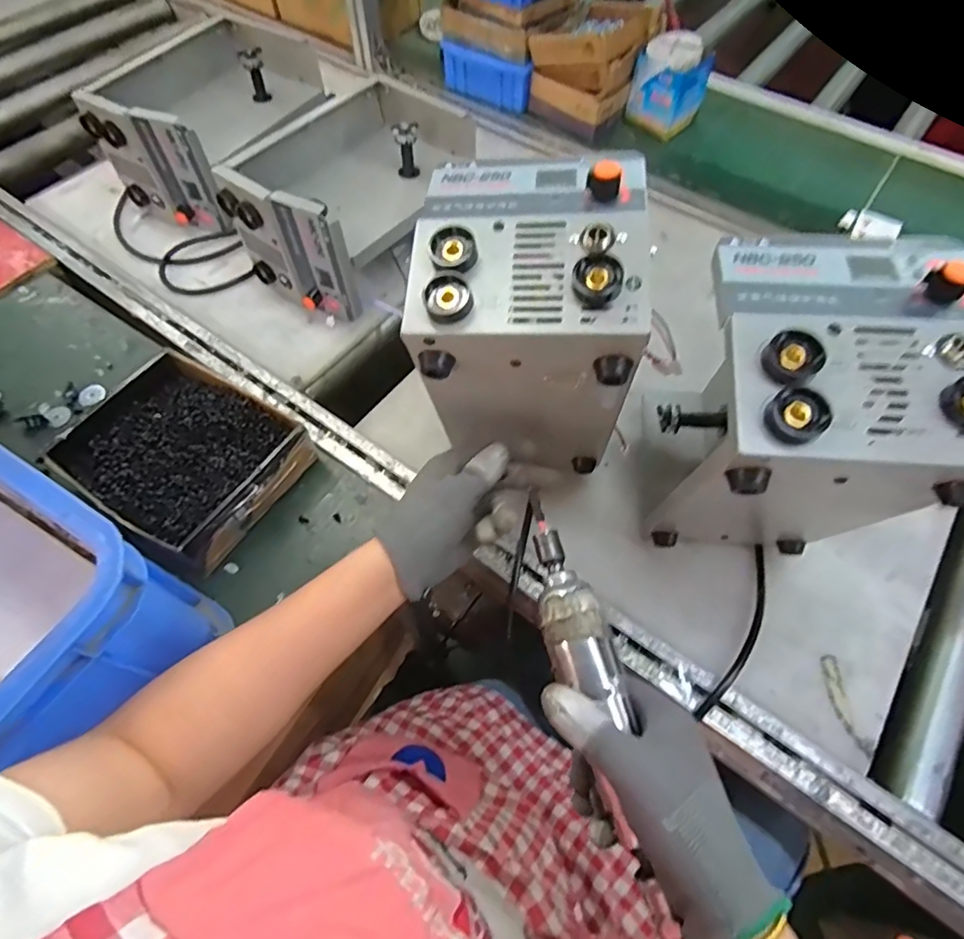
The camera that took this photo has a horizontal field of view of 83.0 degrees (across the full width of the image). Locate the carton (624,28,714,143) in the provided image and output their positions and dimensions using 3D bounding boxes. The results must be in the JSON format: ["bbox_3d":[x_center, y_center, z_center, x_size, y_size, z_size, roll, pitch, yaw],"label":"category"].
[{"bbox_3d":[0.309,-0.629,0.897,0.098,0.120,0.092,-39,68,-19],"label":"carton"}]

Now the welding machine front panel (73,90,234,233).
[{"bbox_3d":[-0.438,-0.408,0.742,0.173,0.154,0.046,23,63,12],"label":"welding machine front panel"}]

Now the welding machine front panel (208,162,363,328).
[{"bbox_3d":[-0.235,-0.264,0.657,0.160,0.151,0.034,25,64,13],"label":"welding machine front panel"}]

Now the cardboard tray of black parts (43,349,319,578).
[{"bbox_3d":[-0.305,-0.014,0.568,0.207,0.058,0.173,32,65,16],"label":"cardboard tray of black parts"}]

